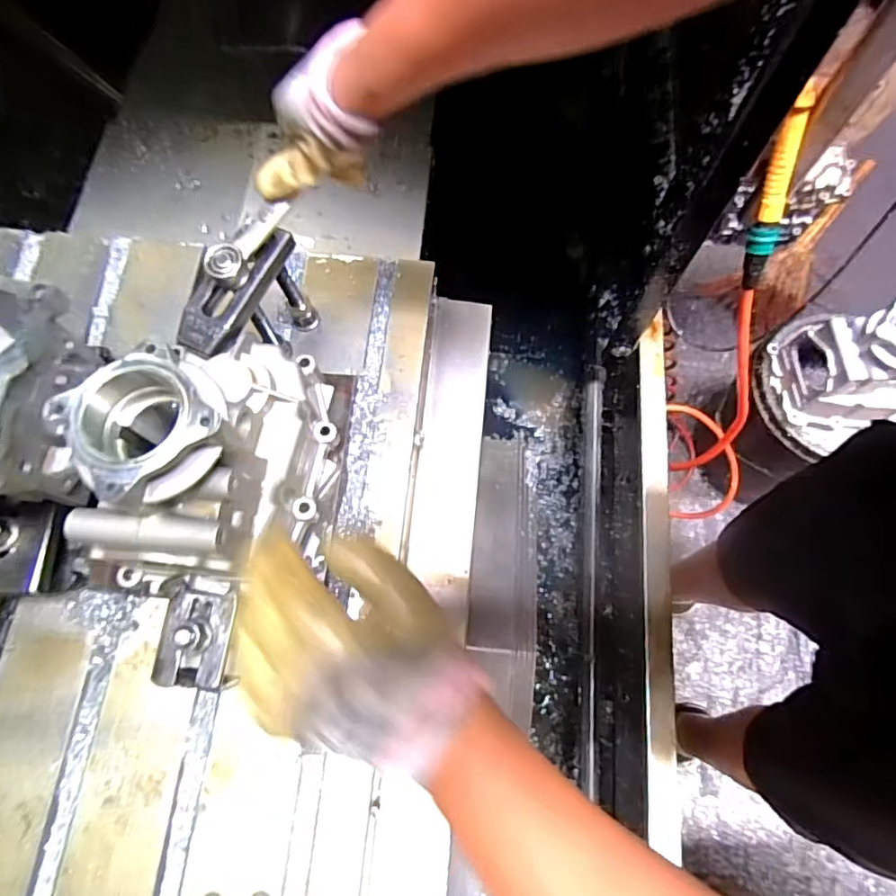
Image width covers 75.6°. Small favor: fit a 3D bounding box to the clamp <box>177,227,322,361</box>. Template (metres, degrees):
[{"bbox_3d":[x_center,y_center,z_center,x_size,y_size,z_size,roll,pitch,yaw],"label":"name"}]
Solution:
[{"bbox_3d":[-0.190,-0.127,0.576,0.046,0.162,0.135,30,73,9],"label":"clamp"}]

